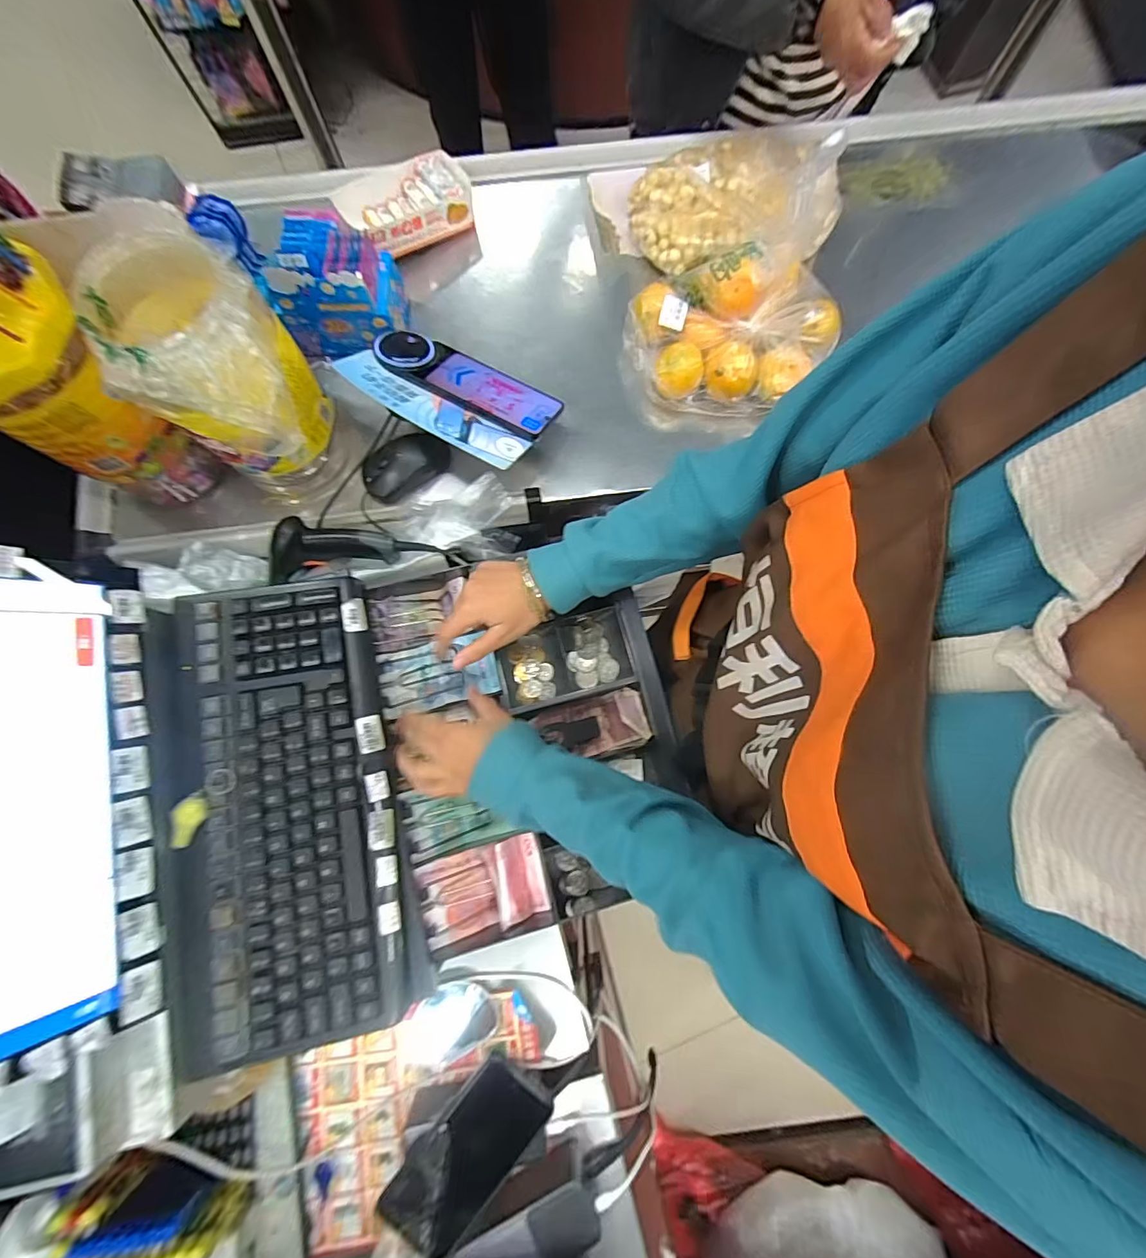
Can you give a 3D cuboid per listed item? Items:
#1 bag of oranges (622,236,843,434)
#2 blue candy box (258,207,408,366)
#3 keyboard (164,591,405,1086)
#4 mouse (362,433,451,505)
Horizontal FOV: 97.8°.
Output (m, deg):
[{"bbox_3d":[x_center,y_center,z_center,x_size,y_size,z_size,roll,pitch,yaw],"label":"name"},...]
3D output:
[{"bbox_3d":[0.192,-0.359,0.615,0.248,0.120,0.156,9,80,1],"label":"bag of oranges"},{"bbox_3d":[-0.287,-0.432,0.615,0.145,0.103,0.130,2,79,0],"label":"blue candy box"},{"bbox_3d":[-0.247,0.145,0.432,0.164,0.039,0.384,-10,80,-2],"label":"keyboard"},{"bbox_3d":[-0.207,-0.202,0.615,0.107,0.029,0.061,-32,81,-6],"label":"mouse"}]

